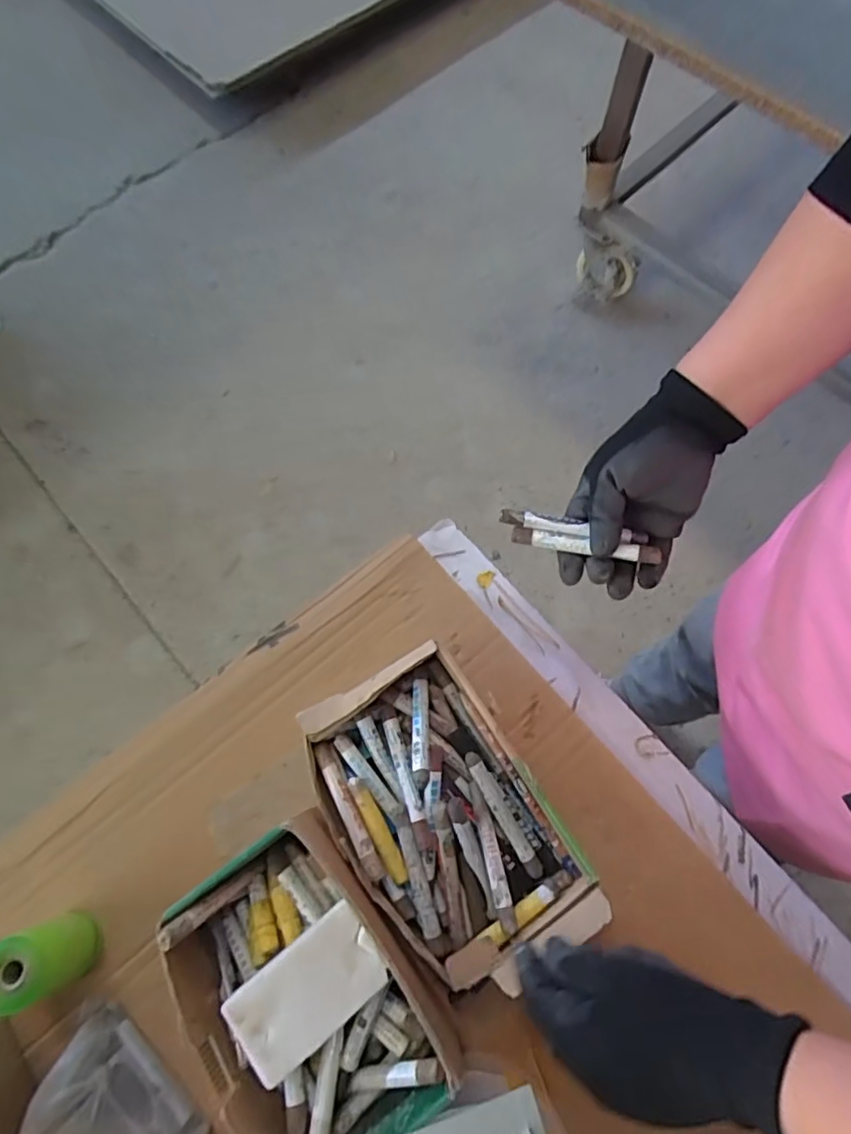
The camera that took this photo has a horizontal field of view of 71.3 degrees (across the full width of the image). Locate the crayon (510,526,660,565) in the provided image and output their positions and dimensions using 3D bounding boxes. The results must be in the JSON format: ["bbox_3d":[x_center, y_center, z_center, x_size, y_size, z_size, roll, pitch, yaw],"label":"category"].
[{"bbox_3d":[0.118,-0.018,0.448,0.105,0.009,0.011,8,68,14],"label":"crayon"}]

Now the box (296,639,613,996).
[{"bbox_3d":[0.011,0.191,0.465,0.141,0.071,0.238,-33,75,-12],"label":"box"}]

